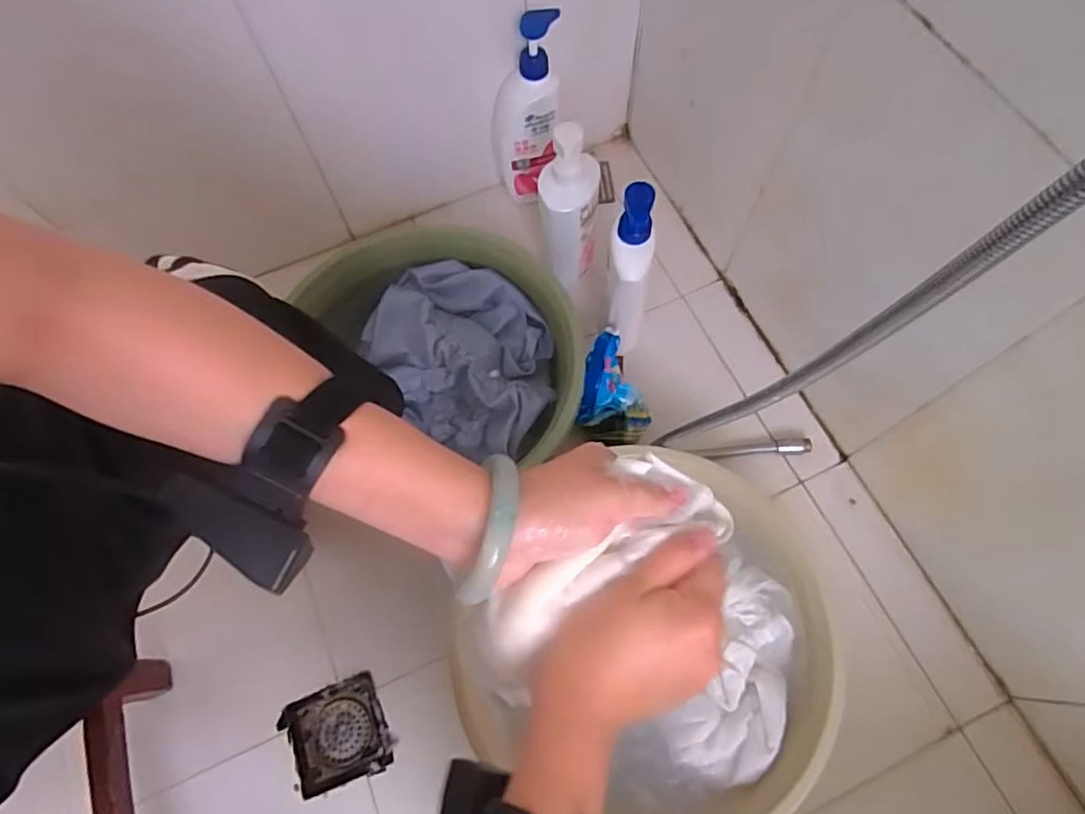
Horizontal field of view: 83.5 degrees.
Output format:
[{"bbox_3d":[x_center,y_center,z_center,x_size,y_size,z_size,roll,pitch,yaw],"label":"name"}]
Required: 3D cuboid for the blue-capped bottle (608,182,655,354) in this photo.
[{"bbox_3d":[0.101,-0.147,0.722,0.052,0.263,0.062,11,69,7],"label":"blue-capped bottle"}]

